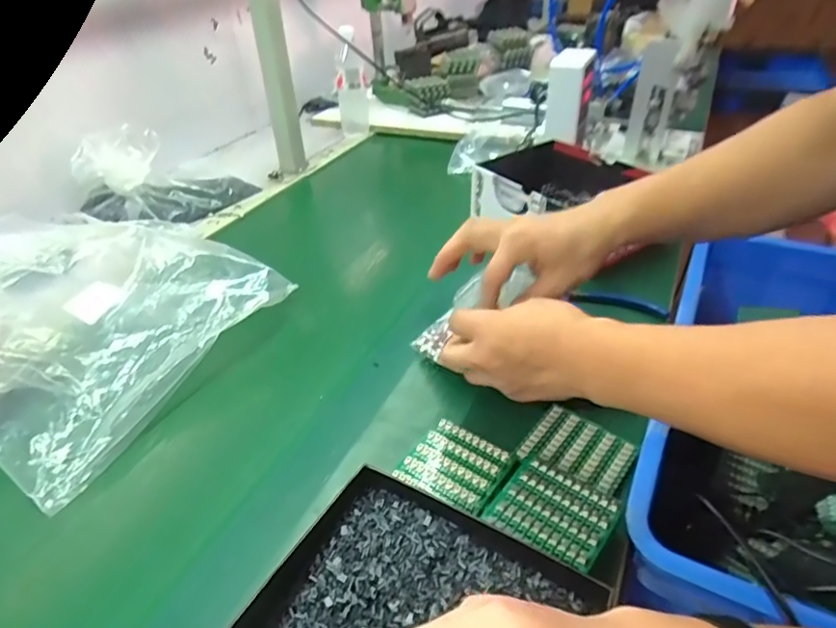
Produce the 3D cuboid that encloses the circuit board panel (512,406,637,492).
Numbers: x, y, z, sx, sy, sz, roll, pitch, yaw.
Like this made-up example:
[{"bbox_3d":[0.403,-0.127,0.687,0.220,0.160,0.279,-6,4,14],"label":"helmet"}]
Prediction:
[{"bbox_3d":[0.146,0.120,0.490,0.088,0.006,0.067,19,42,28],"label":"circuit board panel"}]

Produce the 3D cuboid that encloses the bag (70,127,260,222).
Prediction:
[{"bbox_3d":[-0.449,-0.237,0.935,0.280,0.123,0.136,-4,36,-1],"label":"bag"}]

